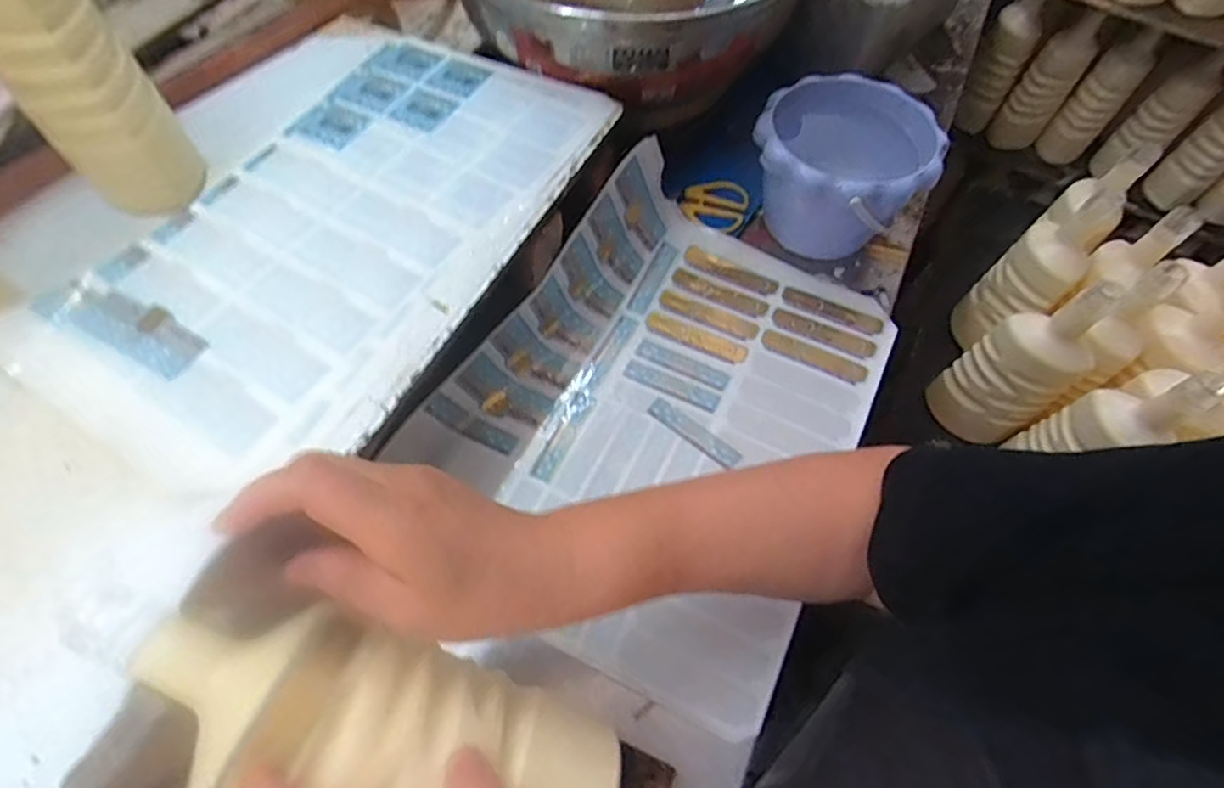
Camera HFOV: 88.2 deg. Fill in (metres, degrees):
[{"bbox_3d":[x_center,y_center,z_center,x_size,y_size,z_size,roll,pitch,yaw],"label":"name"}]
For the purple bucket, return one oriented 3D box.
[{"bbox_3d":[0.211,-0.203,0.599,0.146,0.124,0.147,0,60,-1],"label":"purple bucket"}]

